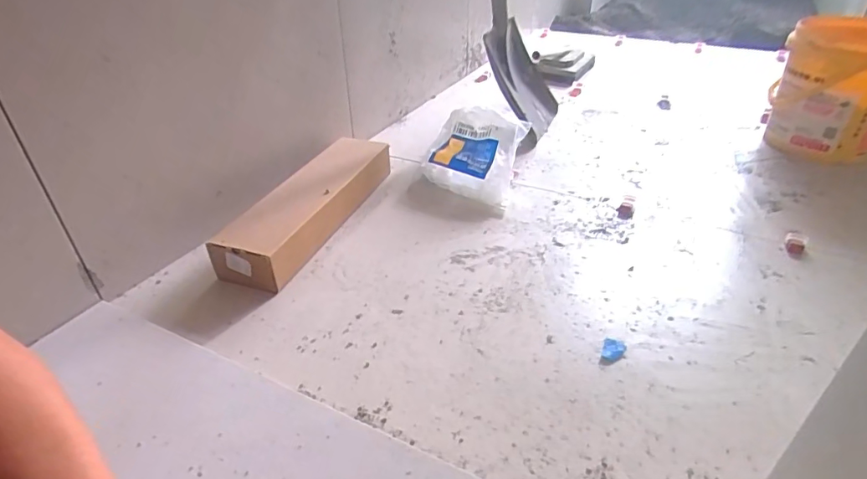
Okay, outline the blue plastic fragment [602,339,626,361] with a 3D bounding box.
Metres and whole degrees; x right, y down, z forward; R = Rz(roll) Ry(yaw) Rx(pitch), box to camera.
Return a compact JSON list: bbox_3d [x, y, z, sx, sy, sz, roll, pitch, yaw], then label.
[{"bbox_3d":[0.227,0.138,0.629,0.026,0.004,0.037,15,37,22],"label":"blue plastic fragment"}]

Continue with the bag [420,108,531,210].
[{"bbox_3d":[0.077,-0.167,0.972,0.172,0.129,0.158,12,36,18],"label":"bag"}]

